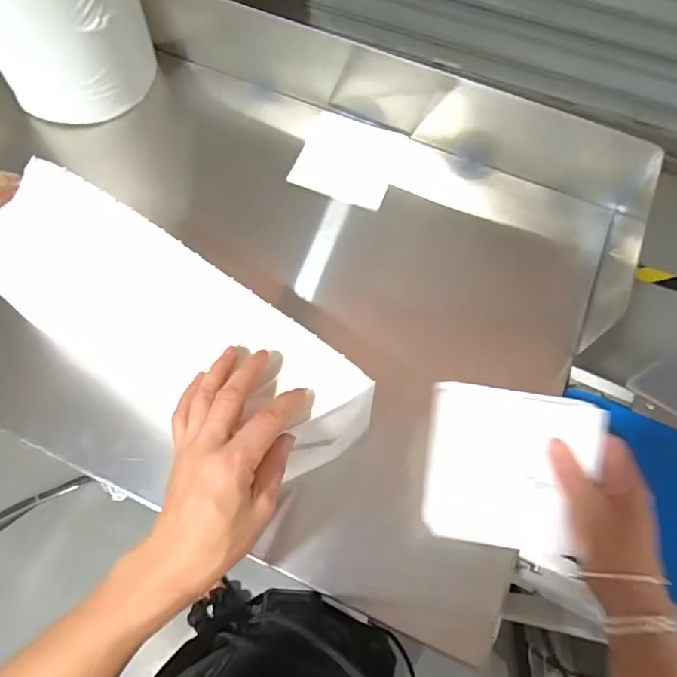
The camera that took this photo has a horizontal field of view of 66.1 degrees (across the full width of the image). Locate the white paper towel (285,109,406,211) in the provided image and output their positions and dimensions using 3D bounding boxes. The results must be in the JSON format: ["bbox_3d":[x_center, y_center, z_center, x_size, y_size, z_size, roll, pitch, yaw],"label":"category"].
[{"bbox_3d":[0.012,-0.215,0.630,0.113,0.009,0.130,20,62,4],"label":"white paper towel"}]

